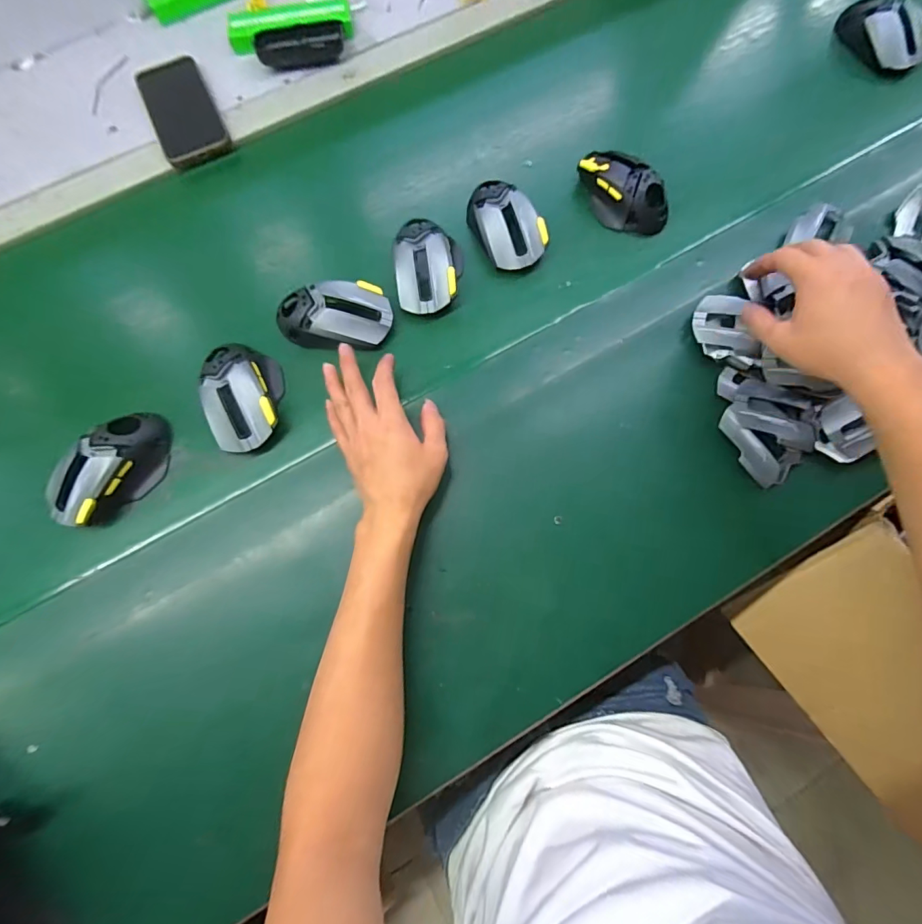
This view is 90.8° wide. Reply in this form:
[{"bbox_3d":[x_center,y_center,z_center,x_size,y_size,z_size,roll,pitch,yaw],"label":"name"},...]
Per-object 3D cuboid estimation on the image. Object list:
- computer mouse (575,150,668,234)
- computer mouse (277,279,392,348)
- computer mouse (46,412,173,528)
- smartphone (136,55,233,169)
[{"bbox_3d":[0.177,-0.298,0.497,0.059,0.032,0.111,-34,79,-5],"label":"computer mouse"},{"bbox_3d":[-0.130,-0.148,0.462,0.116,0.032,0.064,2,78,3],"label":"computer mouse"},{"bbox_3d":[-0.329,0.006,0.427,0.064,0.038,0.123,34,82,9],"label":"computer mouse"},{"bbox_3d":[-0.335,-0.422,0.548,0.075,0.011,0.160,-26,78,-3],"label":"smartphone"}]

